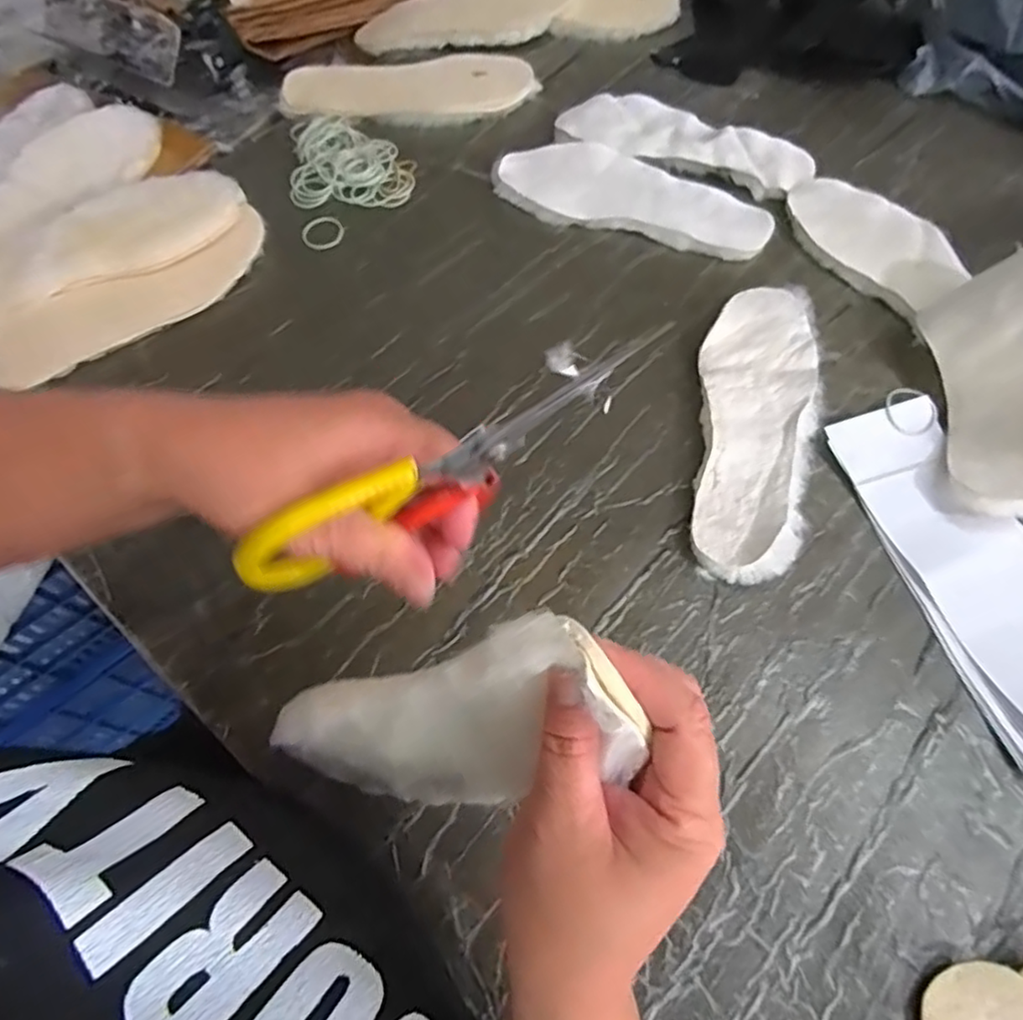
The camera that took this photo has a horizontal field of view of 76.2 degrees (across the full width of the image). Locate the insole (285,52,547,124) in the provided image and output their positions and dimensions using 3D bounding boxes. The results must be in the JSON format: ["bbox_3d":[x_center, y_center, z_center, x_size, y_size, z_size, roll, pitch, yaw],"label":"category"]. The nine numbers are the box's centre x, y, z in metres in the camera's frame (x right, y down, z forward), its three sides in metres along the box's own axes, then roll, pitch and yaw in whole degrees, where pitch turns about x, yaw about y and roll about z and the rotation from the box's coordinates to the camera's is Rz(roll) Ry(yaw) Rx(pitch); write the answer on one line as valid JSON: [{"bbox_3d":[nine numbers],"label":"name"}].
[{"bbox_3d":[-0.116,-0.478,0.730,0.277,0.014,0.103,-3,62,2],"label":"insole"}]

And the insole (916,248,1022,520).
[{"bbox_3d":[0.366,-0.099,0.498,0.043,0.103,0.216,13,79,-30],"label":"insole"}]

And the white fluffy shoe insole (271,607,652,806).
[{"bbox_3d":[-0.033,0.105,0.297,0.083,0.226,0.023,54,43,-7],"label":"white fluffy shoe insole"}]

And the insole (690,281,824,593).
[{"bbox_3d":[0.196,-0.072,0.520,0.087,0.030,0.276,9,63,8],"label":"insole"}]

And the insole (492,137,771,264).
[{"bbox_3d":[0.116,-0.308,0.645,0.269,0.025,0.092,24,66,15],"label":"insole"}]

